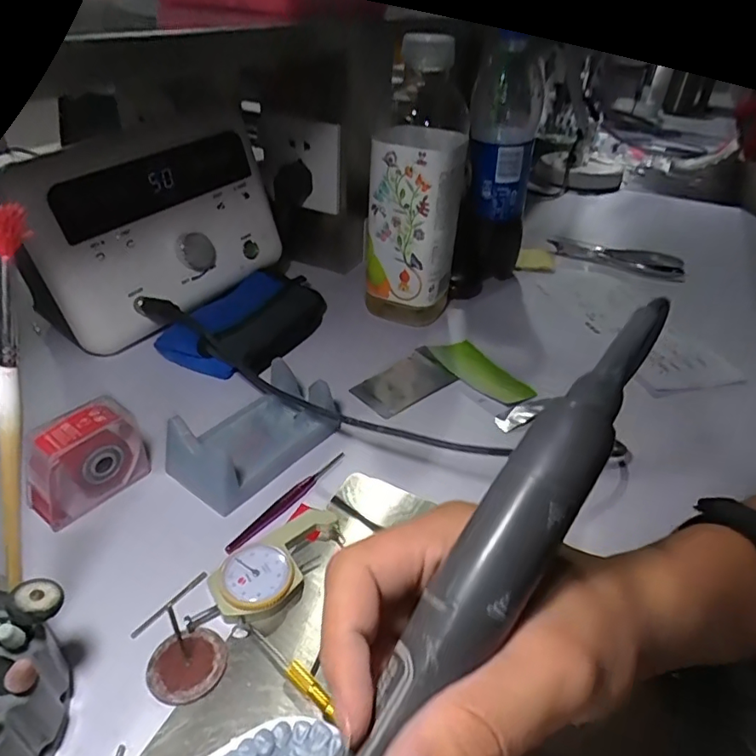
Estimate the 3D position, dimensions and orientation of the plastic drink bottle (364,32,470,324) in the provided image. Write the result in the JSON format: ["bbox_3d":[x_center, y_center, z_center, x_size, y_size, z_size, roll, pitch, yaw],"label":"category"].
[{"bbox_3d":[0.036,-0.167,0.491,0.085,0.223,0.093,7,36,5],"label":"plastic drink bottle"}]

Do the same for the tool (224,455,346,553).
[{"bbox_3d":[-0.054,0.073,0.333,0.007,0.008,0.096,27,42,28],"label":"tool"}]

